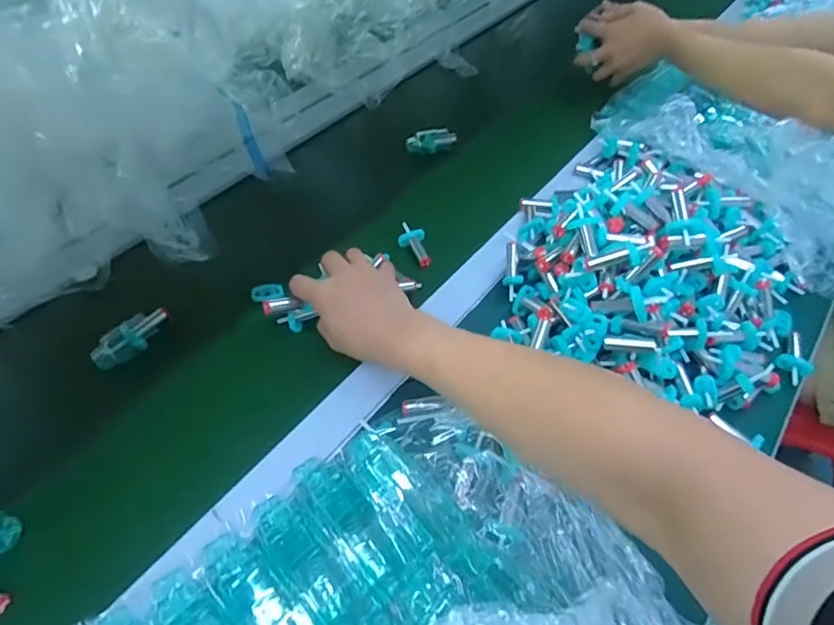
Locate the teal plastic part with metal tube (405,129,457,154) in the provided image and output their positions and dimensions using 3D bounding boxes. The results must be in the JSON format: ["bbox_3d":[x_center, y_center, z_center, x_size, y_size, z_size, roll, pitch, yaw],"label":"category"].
[{"bbox_3d":[0.019,-0.232,0.698,0.064,0.023,0.025,4,54,-1],"label":"teal plastic part with metal tube"}]

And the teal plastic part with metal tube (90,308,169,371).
[{"bbox_3d":[-0.276,0.023,0.499,0.027,0.018,0.075,38,60,22],"label":"teal plastic part with metal tube"}]

